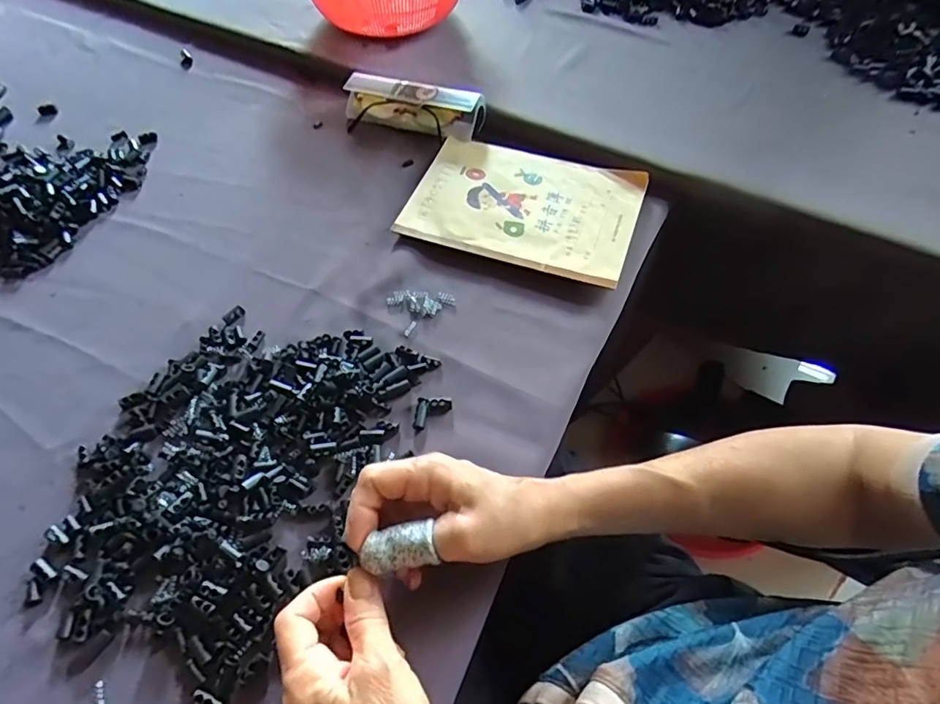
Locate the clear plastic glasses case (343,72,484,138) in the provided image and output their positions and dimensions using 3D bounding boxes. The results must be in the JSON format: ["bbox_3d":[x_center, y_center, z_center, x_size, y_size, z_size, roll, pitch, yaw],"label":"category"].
[{"bbox_3d":[-0.063,-0.264,0.573,0.156,0.045,0.034,20,60,13],"label":"clear plastic glasses case"}]

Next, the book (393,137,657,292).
[{"bbox_3d":[0.049,-0.136,0.502,0.205,0.019,0.140,18,60,12],"label":"book"}]

